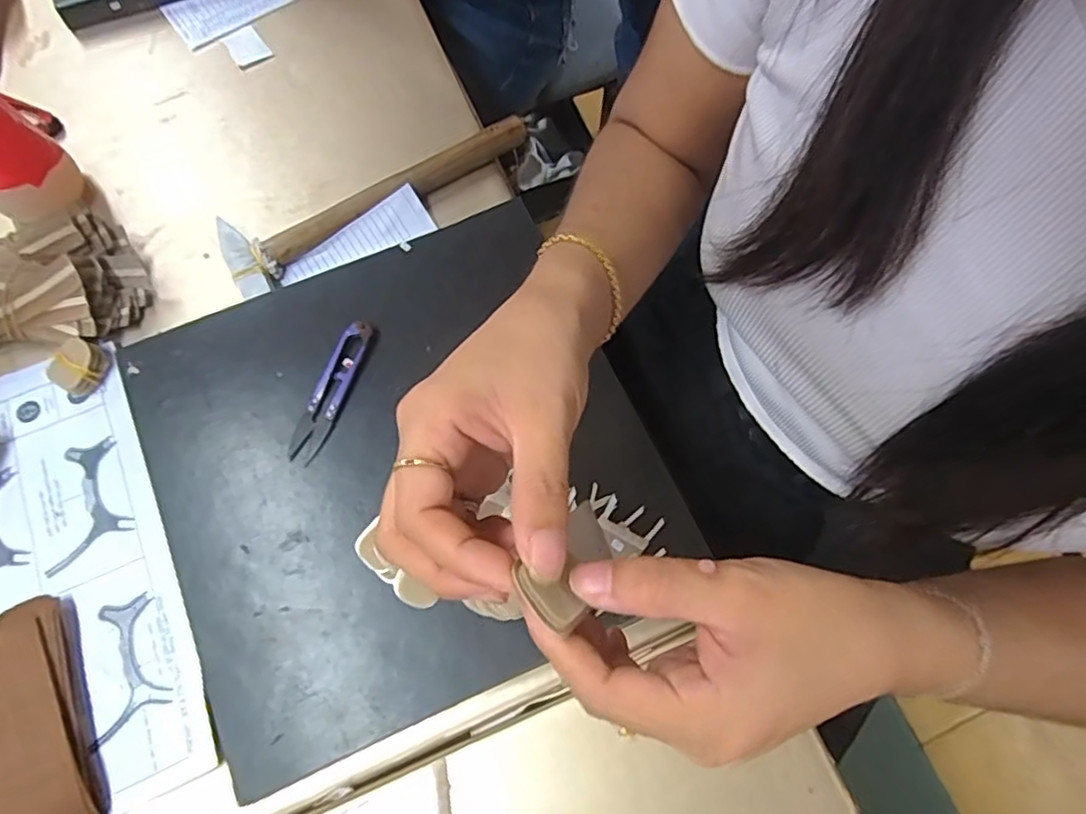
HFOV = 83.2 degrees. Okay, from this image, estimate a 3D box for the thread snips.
[{"bbox_3d":[-0.142,-0.012,0.408,0.021,0.015,0.100,18,72,6],"label":"thread snips"}]

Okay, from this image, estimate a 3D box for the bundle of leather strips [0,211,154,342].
[{"bbox_3d":[-0.367,-0.092,0.437,0.154,0.038,0.096,-5,71,-2],"label":"bundle of leather strips"}]

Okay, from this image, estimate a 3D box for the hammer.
[{"bbox_3d":[-0.131,-0.171,0.480,0.251,0.028,0.066,-35,75,-11],"label":"hammer"}]

